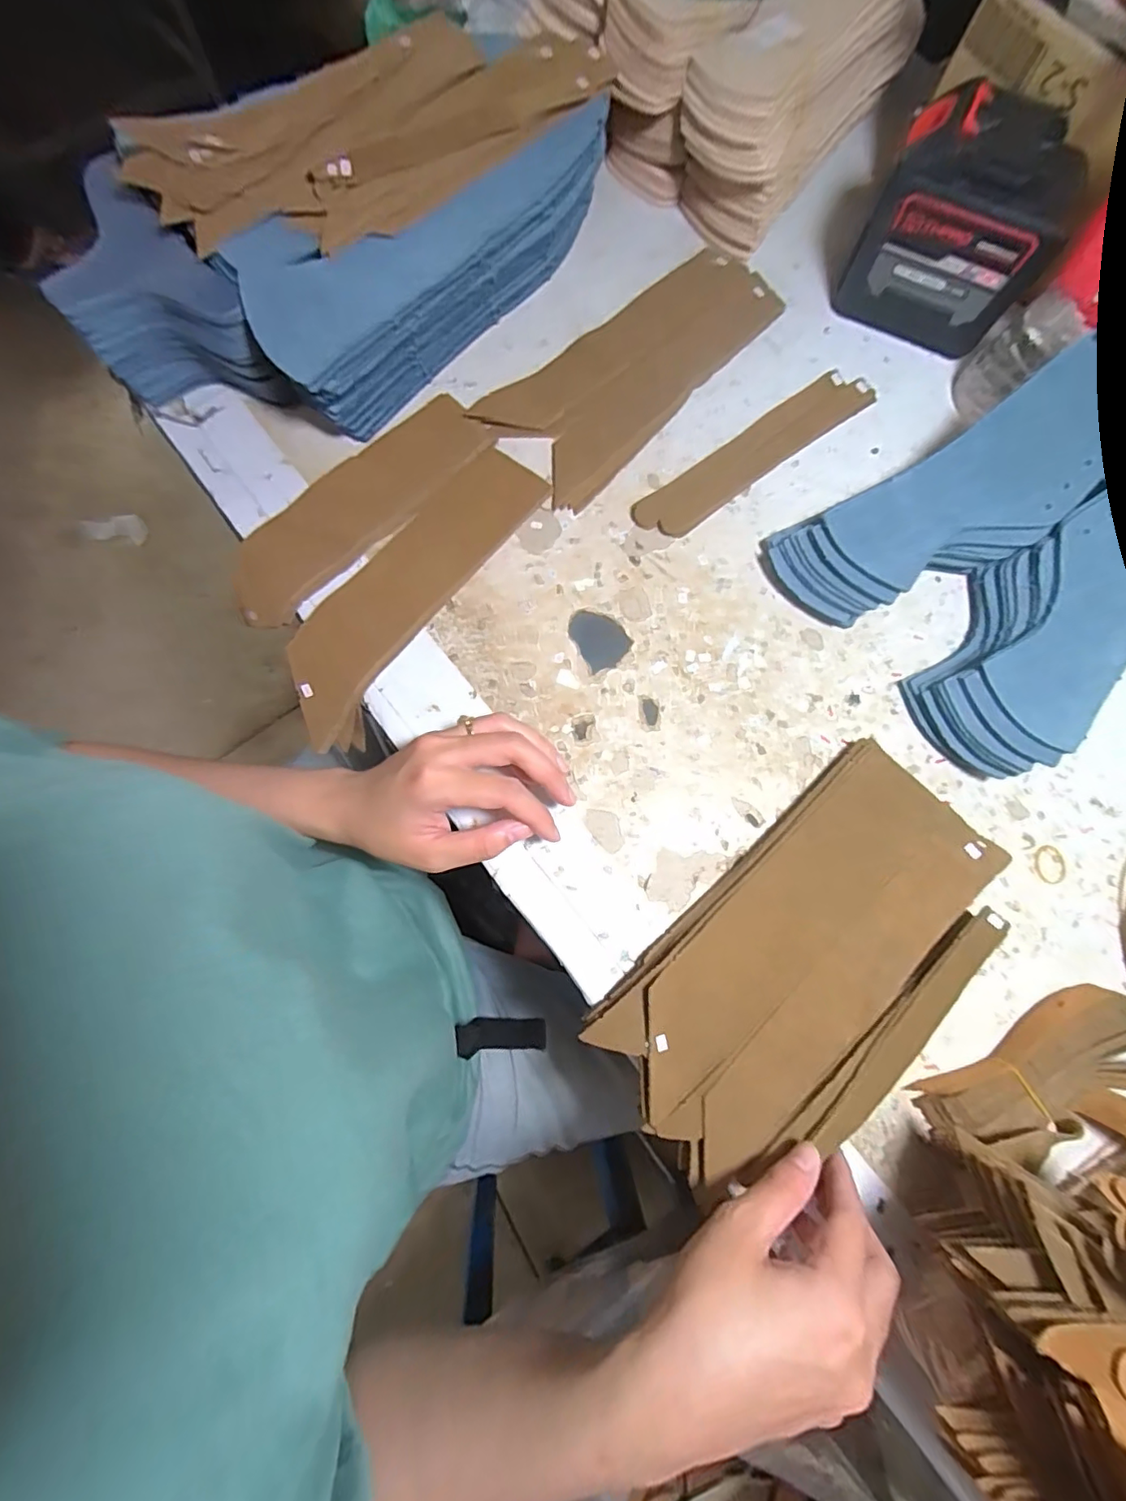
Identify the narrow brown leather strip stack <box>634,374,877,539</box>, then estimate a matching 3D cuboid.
[{"bbox_3d":[0.136,-0.212,0.396,0.201,0.005,0.038,-36,81,-9],"label":"narrow brown leather strip stack"}]

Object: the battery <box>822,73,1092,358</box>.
[{"bbox_3d":[0.268,-0.357,0.380,0.118,0.105,0.074,26,78,4],"label":"battery"}]

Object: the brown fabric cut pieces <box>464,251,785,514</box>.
[{"bbox_3d":[0.054,-0.285,0.407,0.101,0.008,0.241,43,80,7],"label":"brown fabric cut pieces"}]

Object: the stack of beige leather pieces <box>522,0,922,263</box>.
[{"bbox_3d":[0.123,-0.539,0.417,0.211,0.098,0.243,37,79,6],"label":"stack of beige leather pieces"}]

